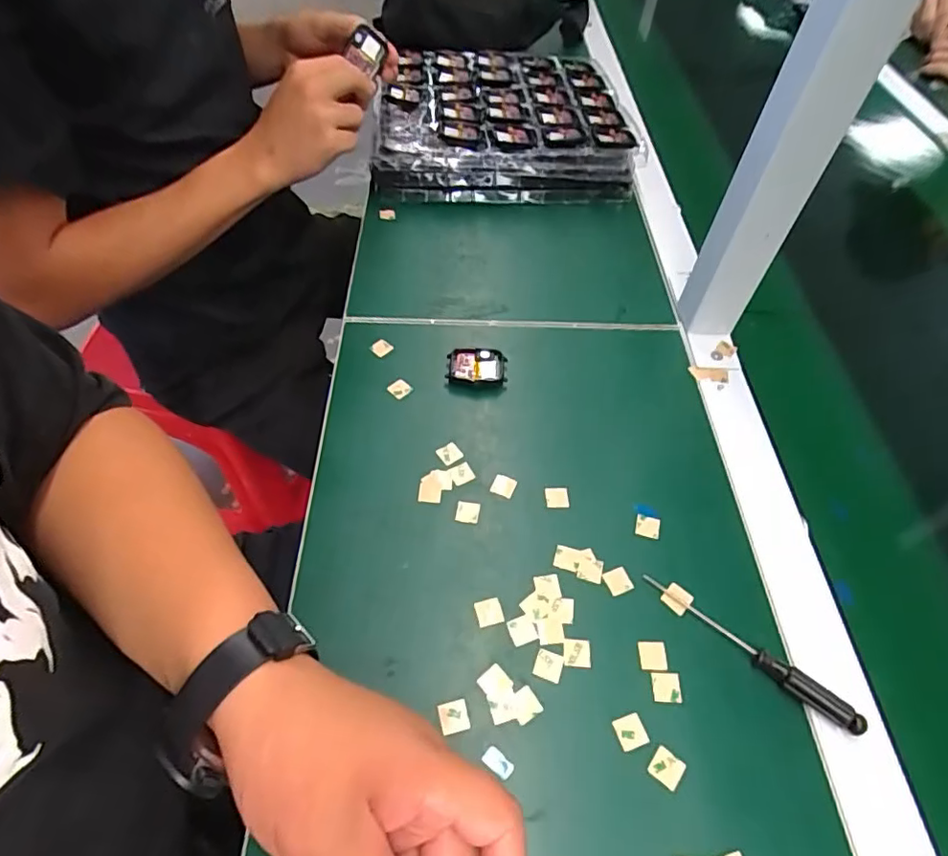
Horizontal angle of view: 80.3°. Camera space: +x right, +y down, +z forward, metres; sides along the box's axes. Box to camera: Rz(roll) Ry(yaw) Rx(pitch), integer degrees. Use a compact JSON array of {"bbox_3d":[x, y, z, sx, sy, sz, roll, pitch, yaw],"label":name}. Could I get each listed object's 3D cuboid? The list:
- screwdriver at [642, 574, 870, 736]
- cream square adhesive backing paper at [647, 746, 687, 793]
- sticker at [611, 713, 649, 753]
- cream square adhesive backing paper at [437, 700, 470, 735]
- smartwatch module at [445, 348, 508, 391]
[{"bbox_3d":[0.159,0.128,0.328,0.130,0.014,0.011,36,59,21],"label":"screwdriver"},{"bbox_3d":[0.102,0.179,0.296,0.016,0.004,0.016,36,59,21],"label":"cream square adhesive backing paper"},{"bbox_3d":[0.085,0.166,0.306,0.016,0.004,0.016,-18,61,-12],"label":"sticker"},{"bbox_3d":[-0.011,0.159,0.308,0.016,0.004,0.015,-7,60,-13],"label":"cream square adhesive backing paper"},{"bbox_3d":[0.003,-0.049,0.458,0.048,0.013,0.035,6,53,1],"label":"smartwatch module"}]

